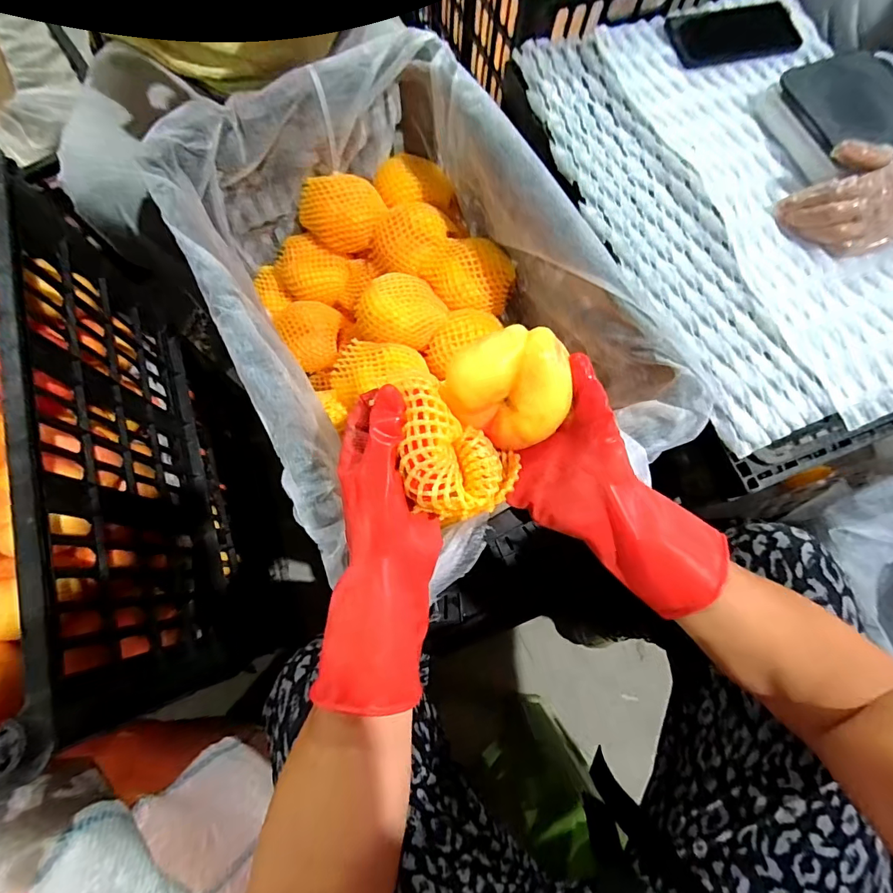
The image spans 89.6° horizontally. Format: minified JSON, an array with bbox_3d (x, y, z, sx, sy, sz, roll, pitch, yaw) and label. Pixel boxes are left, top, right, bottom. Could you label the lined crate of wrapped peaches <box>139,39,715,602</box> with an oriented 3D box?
[{"bbox_3d":[-0.040,-0.137,0.488,0.354,0.211,0.508,-30,76,-10],"label":"lined crate of wrapped peaches"}]

